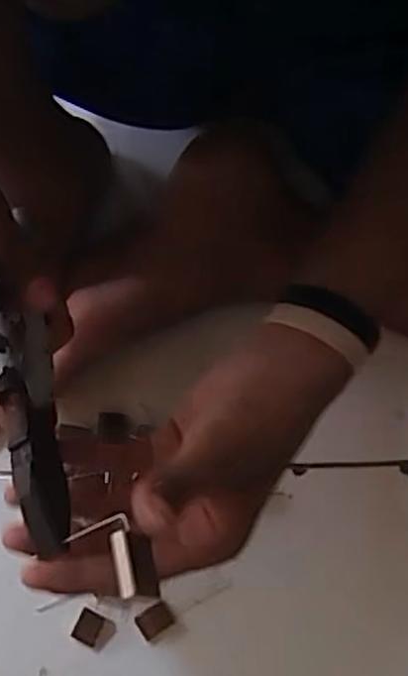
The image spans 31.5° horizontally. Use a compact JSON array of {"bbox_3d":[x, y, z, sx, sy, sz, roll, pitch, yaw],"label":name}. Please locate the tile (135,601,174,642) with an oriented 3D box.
[{"bbox_3d":[-0.035,0.195,0.499,0.023,0.005,0.019,-36,80,-8],"label":"tile"}]

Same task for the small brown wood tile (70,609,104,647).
[{"bbox_3d":[-0.080,0.199,0.496,0.018,0.007,0.022,27,78,5],"label":"small brown wood tile"}]

